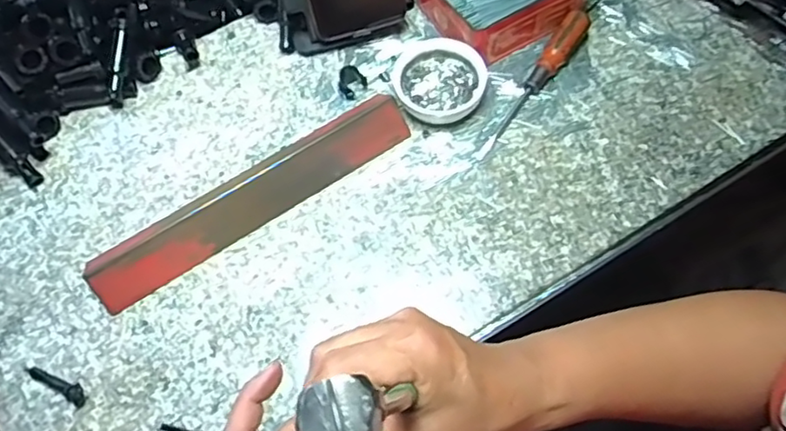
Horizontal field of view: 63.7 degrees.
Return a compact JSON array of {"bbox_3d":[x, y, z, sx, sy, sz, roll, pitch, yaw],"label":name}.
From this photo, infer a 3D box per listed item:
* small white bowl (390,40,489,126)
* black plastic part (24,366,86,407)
[{"bbox_3d":[0.037,-0.111,0.508,0.065,0.023,0.069,-1,64,2],"label":"small white bowl"},{"bbox_3d":[-0.230,0.114,0.431,0.050,0.008,0.012,26,68,15],"label":"black plastic part"}]

